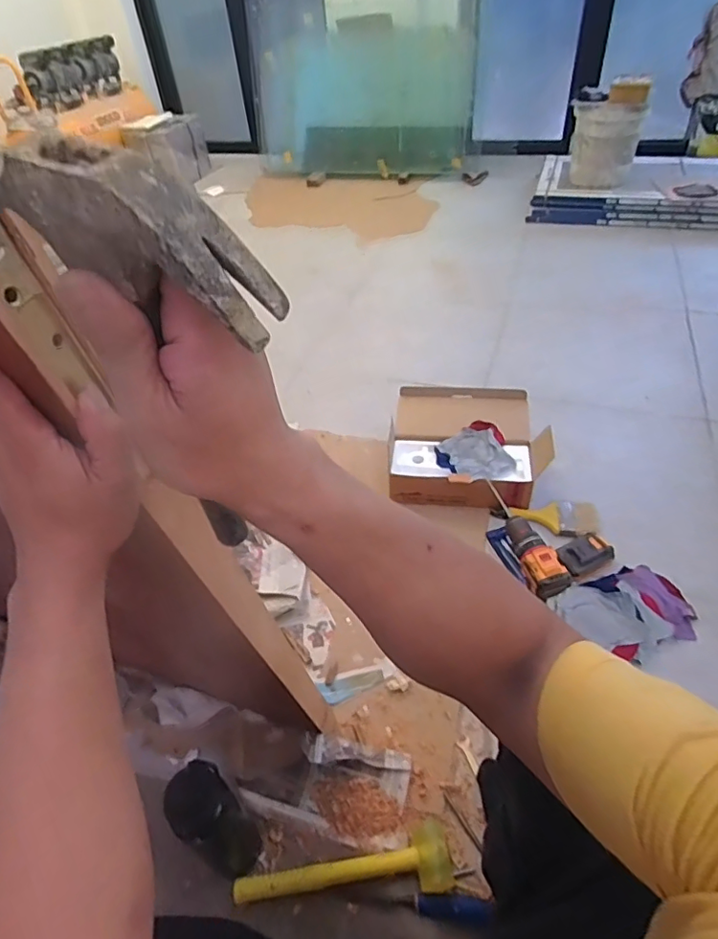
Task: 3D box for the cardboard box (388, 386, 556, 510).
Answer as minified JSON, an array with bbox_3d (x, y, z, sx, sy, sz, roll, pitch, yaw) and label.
[{"bbox_3d":[0.267,-0.059,1.335,0.377,0.129,0.303,6,45,11],"label":"cardboard box"}]

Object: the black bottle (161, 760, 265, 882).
[{"bbox_3d":[-0.197,0.498,0.760,0.075,0.245,0.082,-29,49,-23],"label":"black bottle"}]

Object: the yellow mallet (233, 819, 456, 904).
[{"bbox_3d":[-0.021,0.596,0.781,0.316,0.046,0.081,-11,45,-6],"label":"yellow mallet"}]

